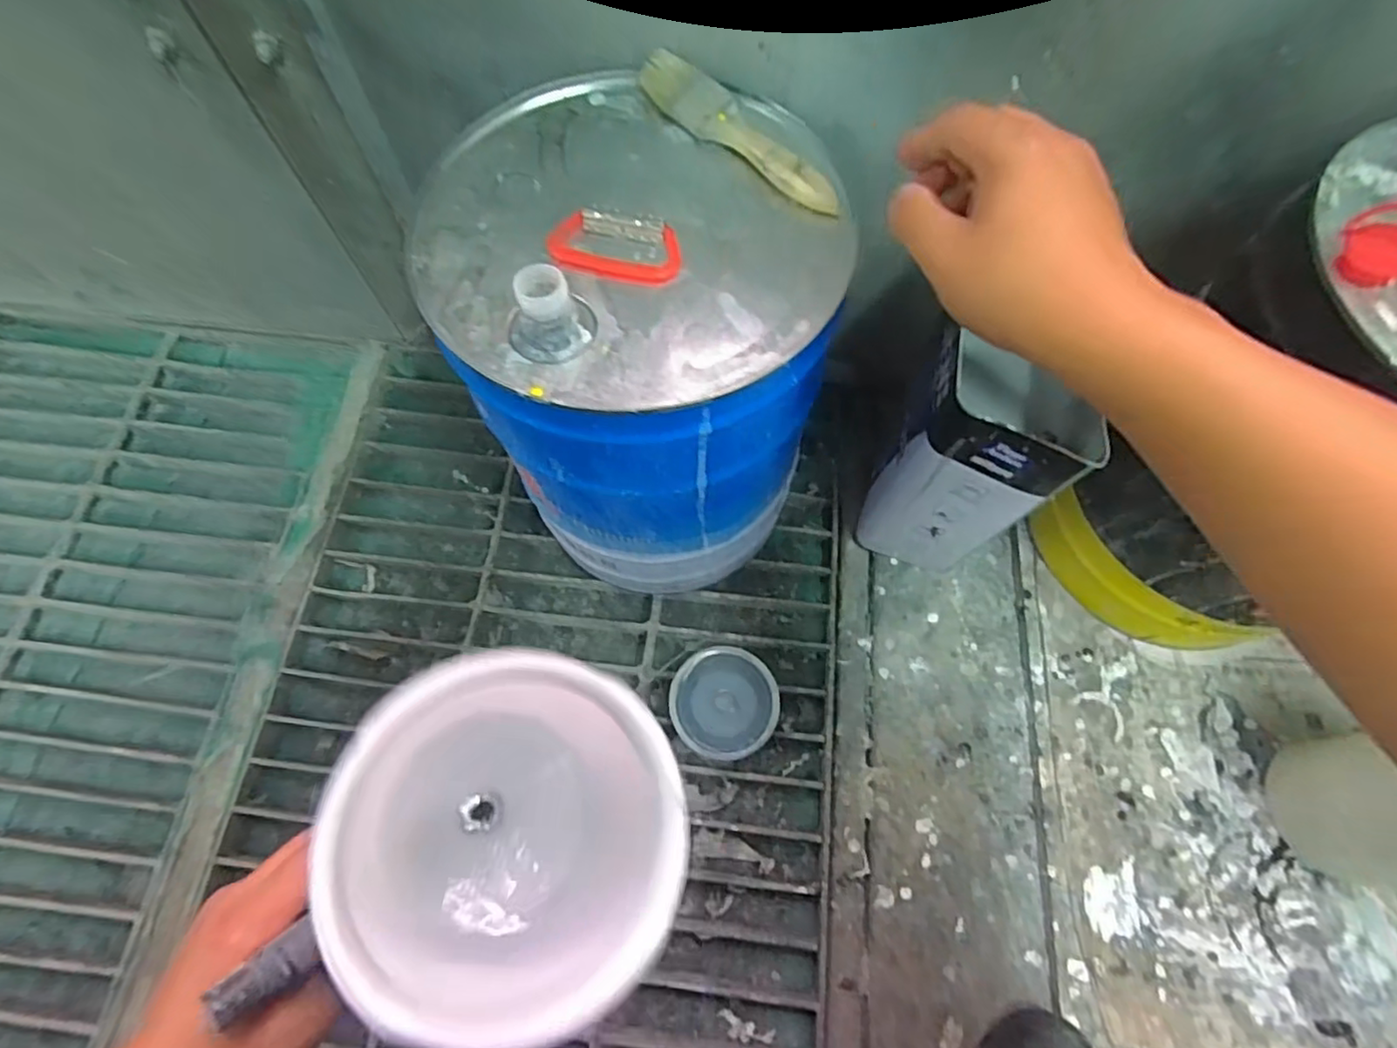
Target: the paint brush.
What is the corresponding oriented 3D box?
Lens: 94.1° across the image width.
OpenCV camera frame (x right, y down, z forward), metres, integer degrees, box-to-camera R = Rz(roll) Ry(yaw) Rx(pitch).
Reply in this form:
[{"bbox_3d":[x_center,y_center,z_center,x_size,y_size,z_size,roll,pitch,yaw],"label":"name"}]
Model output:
[{"bbox_3d":[0.028,-0.248,0.411,0.164,0.017,0.029,42,76,14],"label":"paint brush"}]

